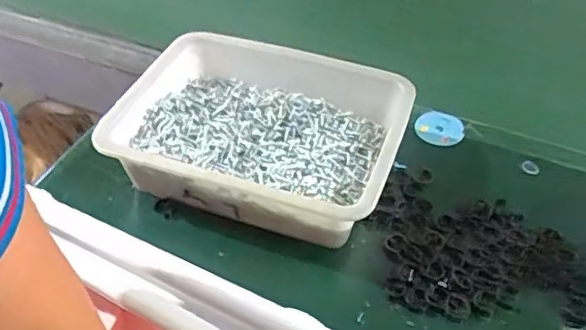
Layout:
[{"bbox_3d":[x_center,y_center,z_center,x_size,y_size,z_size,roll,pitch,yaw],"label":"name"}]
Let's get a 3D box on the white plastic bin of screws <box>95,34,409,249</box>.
[{"bbox_3d":[-0.025,-0.026,0.513,0.229,0.067,0.178,14,47,14],"label":"white plastic bin of screws"}]

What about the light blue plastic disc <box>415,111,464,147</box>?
[{"bbox_3d":[0.143,-0.036,0.572,0.042,0.006,0.042,0,45,0],"label":"light blue plastic disc"}]

